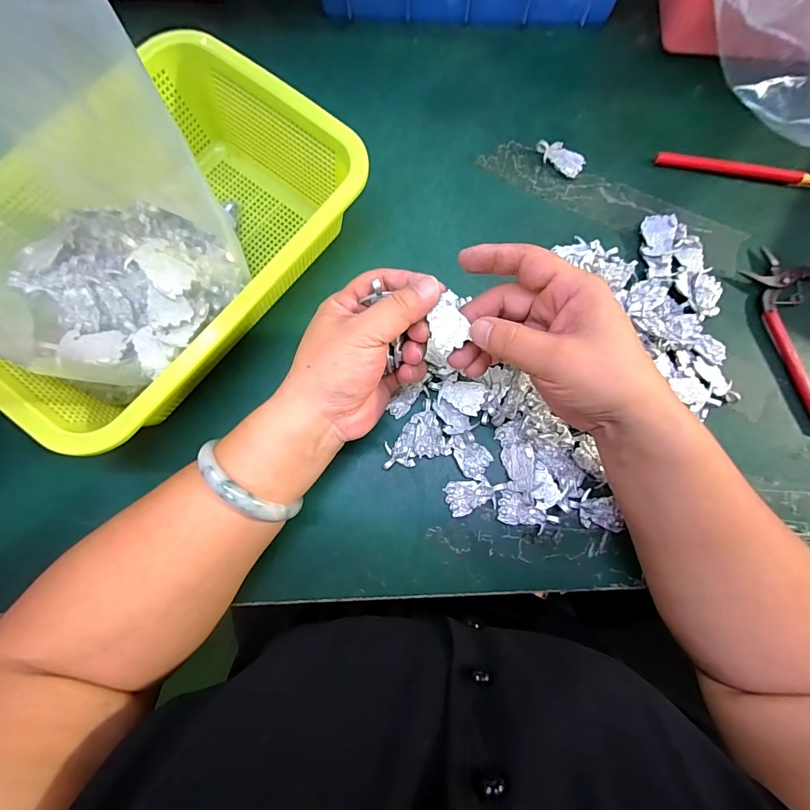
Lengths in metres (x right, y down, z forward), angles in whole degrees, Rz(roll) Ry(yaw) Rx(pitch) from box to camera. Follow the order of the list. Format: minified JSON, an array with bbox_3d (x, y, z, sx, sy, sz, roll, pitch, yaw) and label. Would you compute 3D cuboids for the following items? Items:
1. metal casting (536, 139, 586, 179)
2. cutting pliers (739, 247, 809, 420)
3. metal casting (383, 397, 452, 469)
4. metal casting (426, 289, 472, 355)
[{"bbox_3d":[0.136,-0.217,0.346,0.043,0.009,0.023,33,80,7],"label":"metal casting"},{"bbox_3d":[0.361,-0.068,0.315,0.146,0.010,0.146,-15,78,-3],"label":"cutting pliers"},{"bbox_3d":[0.004,0.026,0.292,0.049,0.008,0.040,-25,79,-5],"label":"metal casting"},{"bbox_3d":[0.027,-0.050,0.241,0.022,0.009,0.034,2,103,9],"label":"metal casting"}]

